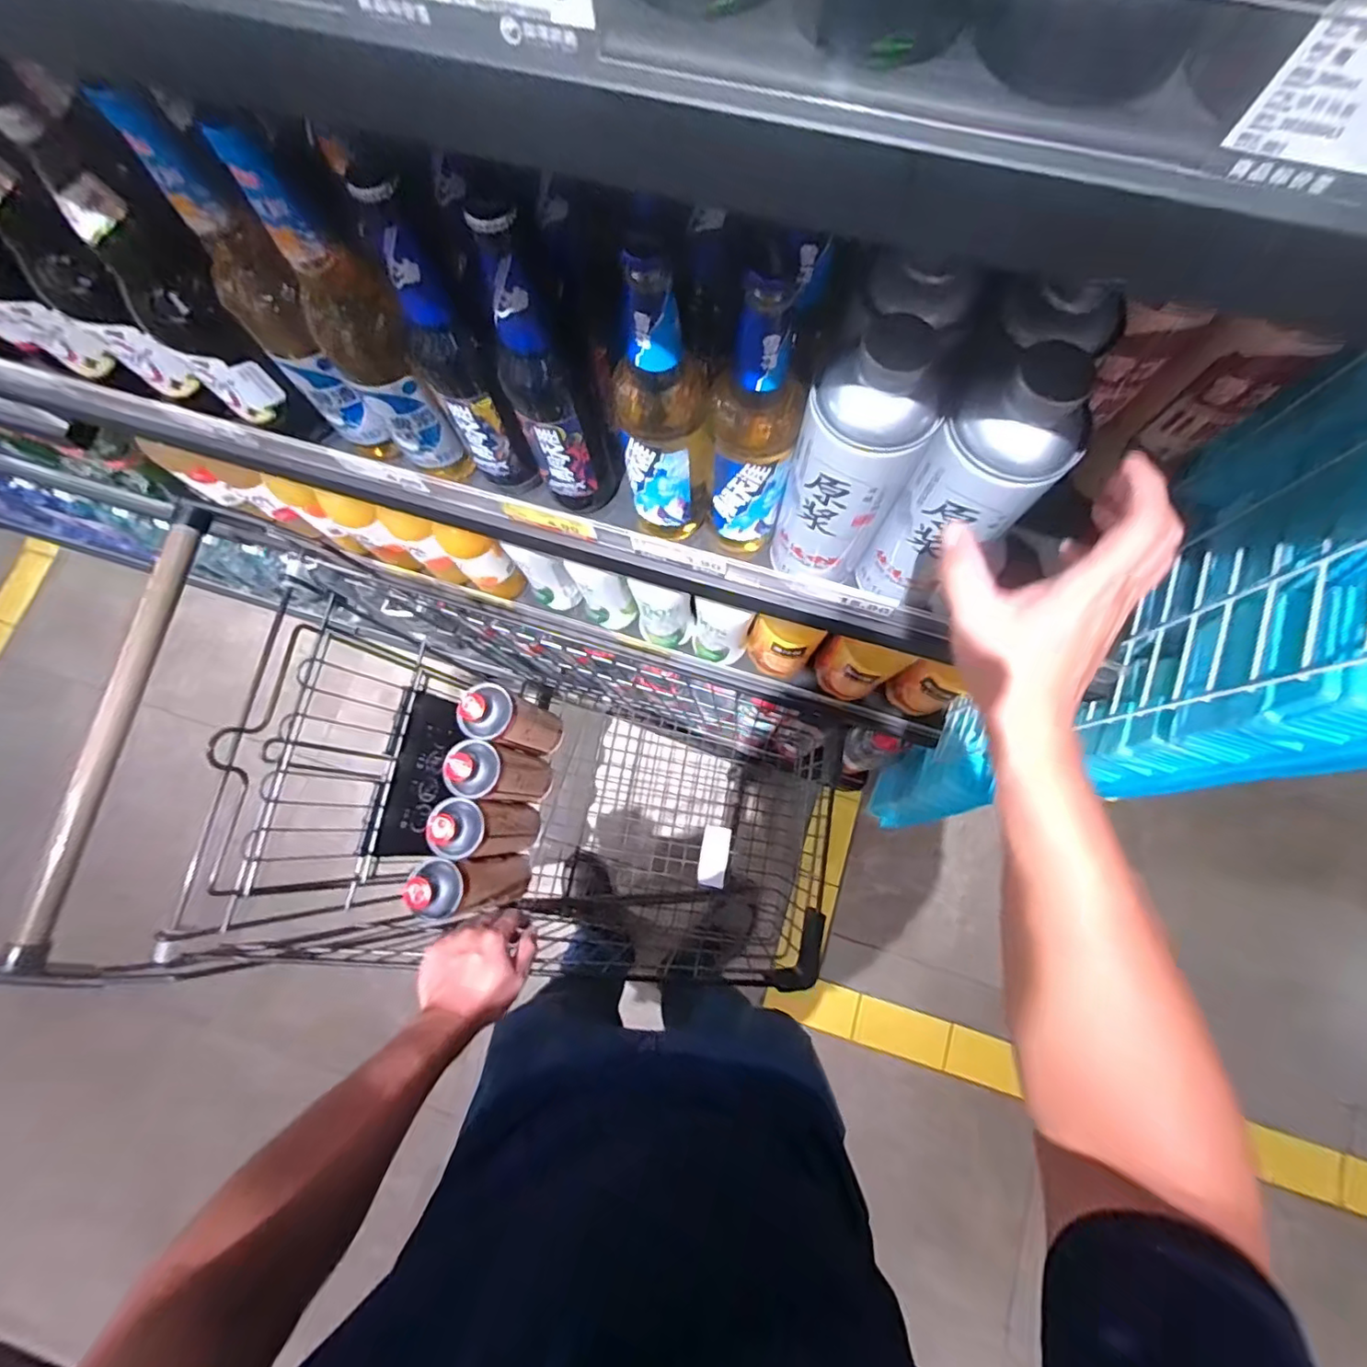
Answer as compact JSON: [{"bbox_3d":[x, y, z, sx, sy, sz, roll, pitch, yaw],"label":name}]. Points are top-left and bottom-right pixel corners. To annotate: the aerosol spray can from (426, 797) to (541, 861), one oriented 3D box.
[{"bbox_3d":[-0.286,0.211,0.847,0.082,0.248,0.078,-1,77,1],"label":"aerosol spray can"}]

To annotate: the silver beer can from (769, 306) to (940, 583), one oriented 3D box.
[{"bbox_3d":[0.122,-0.154,0.419,0.076,0.192,0.091,31,80,8],"label":"silver beer can"}]

